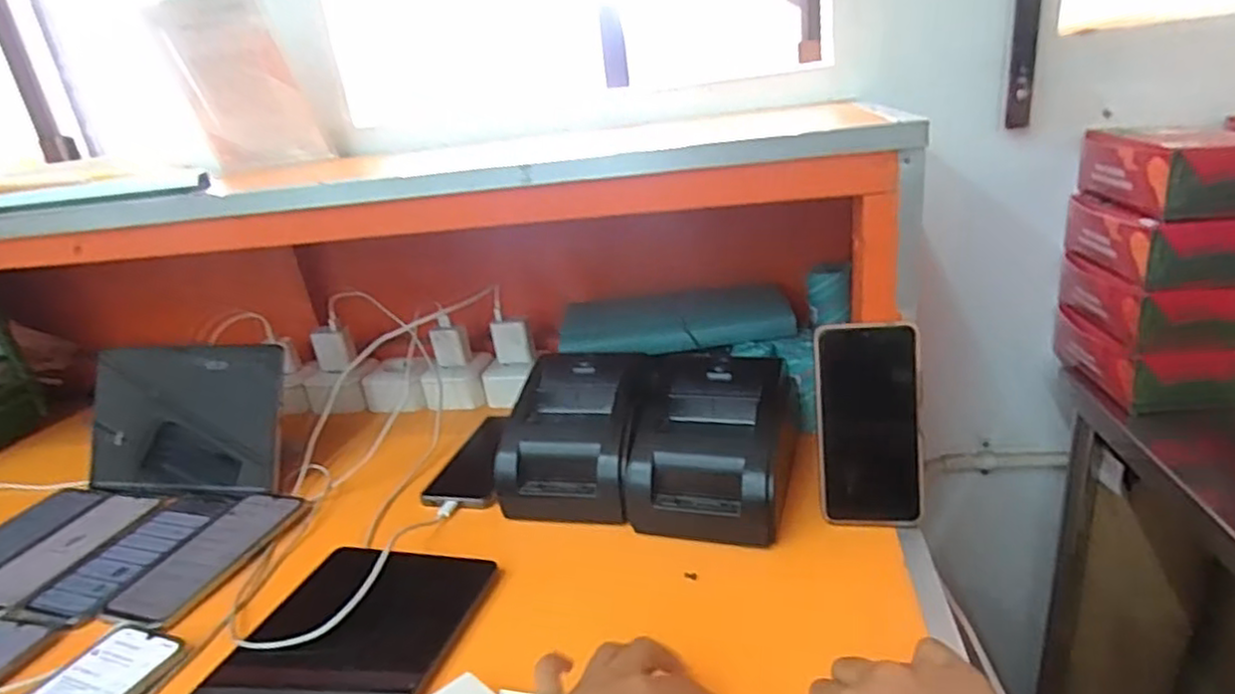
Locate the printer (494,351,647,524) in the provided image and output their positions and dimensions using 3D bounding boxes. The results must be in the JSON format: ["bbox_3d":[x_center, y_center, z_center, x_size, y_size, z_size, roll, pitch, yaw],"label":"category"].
[{"bbox_3d":[-0.039,0.086,0.664,0.126,0.104,0.154,-1,23,17],"label":"printer"}]

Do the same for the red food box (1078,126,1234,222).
[{"bbox_3d":[0.553,-0.175,0.666,0.129,0.067,0.178,-1,23,15],"label":"red food box"}]

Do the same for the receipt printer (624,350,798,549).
[{"bbox_3d":[0.089,0.086,0.626,0.136,0.109,0.171,0,23,17],"label":"receipt printer"}]

